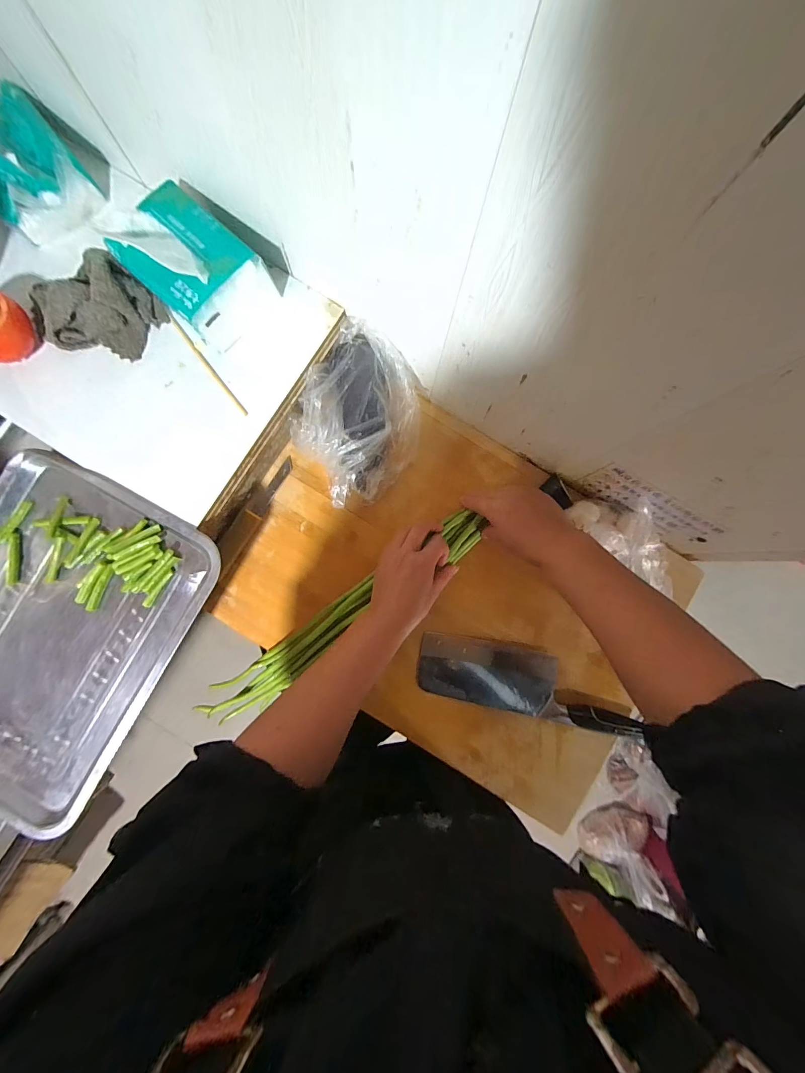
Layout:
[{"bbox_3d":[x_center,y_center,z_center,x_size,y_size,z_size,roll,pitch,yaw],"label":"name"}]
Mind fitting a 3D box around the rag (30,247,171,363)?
[{"bbox_3d":[-0.324,-0.240,0.380,0.129,0.041,0.083,8,86,0],"label":"rag"}]

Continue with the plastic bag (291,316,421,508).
[{"bbox_3d":[-0.051,-0.138,0.445,0.137,0.084,0.177,35,86,1],"label":"plastic bag"}]

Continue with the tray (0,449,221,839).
[{"bbox_3d":[-0.379,0.116,0.390,0.256,0.027,0.362,28,86,1],"label":"tray"}]

